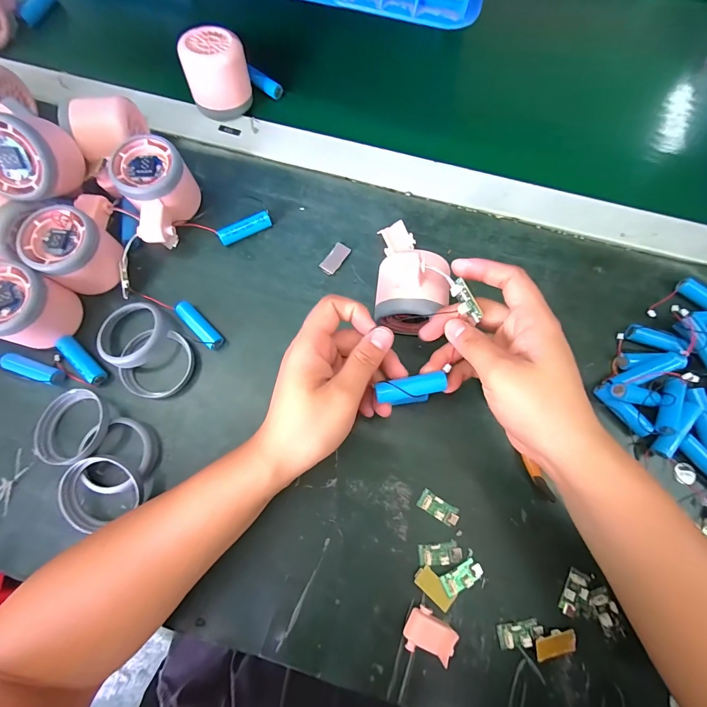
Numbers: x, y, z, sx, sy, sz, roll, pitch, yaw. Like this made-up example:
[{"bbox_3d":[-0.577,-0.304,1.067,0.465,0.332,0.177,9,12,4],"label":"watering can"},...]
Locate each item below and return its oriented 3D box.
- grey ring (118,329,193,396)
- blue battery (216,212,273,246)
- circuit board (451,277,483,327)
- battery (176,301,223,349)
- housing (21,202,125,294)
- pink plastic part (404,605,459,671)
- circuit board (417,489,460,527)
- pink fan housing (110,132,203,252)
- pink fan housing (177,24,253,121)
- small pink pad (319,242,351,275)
[{"bbox_3d":[-0.166,0.009,0.304,0.056,0.014,0.056,0,76,1],"label":"grey ring"},{"bbox_3d":[-0.100,-0.115,0.333,0.049,0.015,0.012,-25,77,-5],"label":"blue battery"},{"bbox_3d":[0.075,-0.035,0.240,0.008,0.012,0.029,-26,89,-5],"label":"circuit board"},{"bbox_3d":[-0.134,-0.024,0.312,0.014,0.017,0.048,-44,80,-9],"label":"battery"},{"bbox_3d":[-0.228,-0.082,0.301,0.059,0.053,0.054,38,80,9],"label":"housing"},{"bbox_3d":[0.053,0.201,0.254,0.032,0.016,0.029,27,78,7],"label":"pink plastic part"},{"bbox_3d":[0.067,0.122,0.280,0.032,0.004,0.015,31,79,8],"label":"circuit board"},{"bbox_3d":[-0.169,-0.141,0.319,0.059,0.050,0.078,-28,78,-6],"label":"pink fan housing"},{"bbox_3d":[-0.131,-0.269,0.348,0.059,0.055,0.056,0,76,1],"label":"pink fan housing"},{"bbox_3d":[-0.017,-0.088,0.332,0.015,0.004,0.031,35,79,8],"label":"small pink pad"}]

